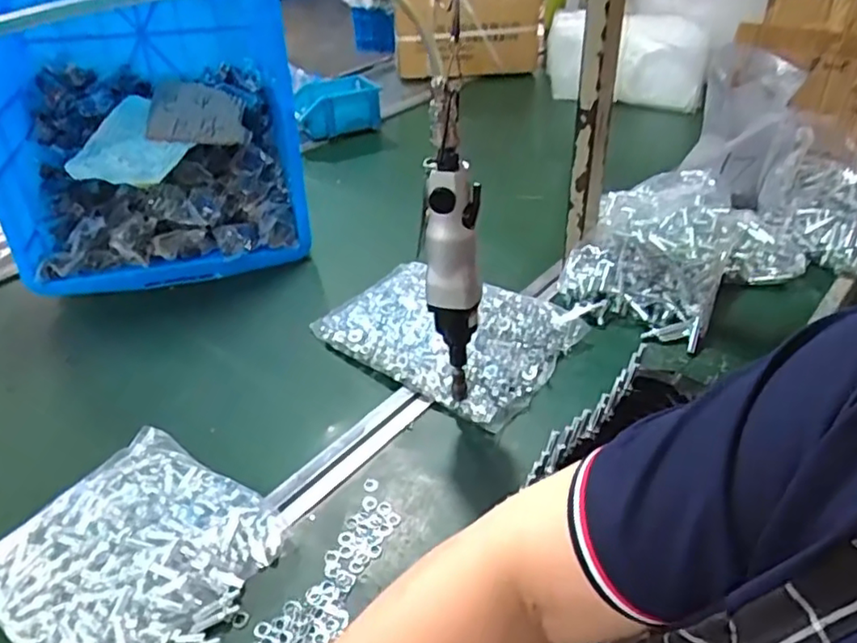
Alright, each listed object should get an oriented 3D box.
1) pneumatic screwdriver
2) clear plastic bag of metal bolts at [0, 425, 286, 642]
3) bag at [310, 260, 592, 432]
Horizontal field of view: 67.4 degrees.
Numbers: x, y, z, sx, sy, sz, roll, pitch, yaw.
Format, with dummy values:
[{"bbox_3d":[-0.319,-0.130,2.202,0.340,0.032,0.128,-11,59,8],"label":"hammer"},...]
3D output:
[{"bbox_3d":[0.022,-0.044,0.584,0.049,0.310,0.049,3,37,7],"label":"pneumatic screwdriver"},{"bbox_3d":[-0.249,0.194,0.535,0.188,0.029,0.196,21,43,28],"label":"clear plastic bag of metal bolts"},{"bbox_3d":[0.021,0.003,0.758,0.271,0.050,0.203,23,44,30],"label":"bag"}]

